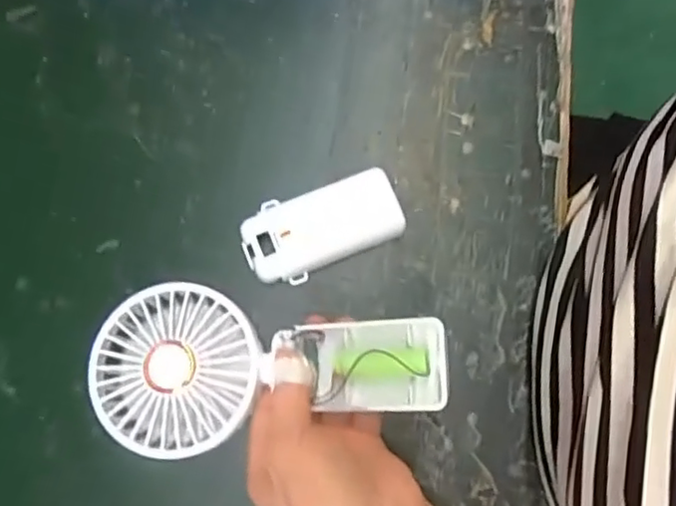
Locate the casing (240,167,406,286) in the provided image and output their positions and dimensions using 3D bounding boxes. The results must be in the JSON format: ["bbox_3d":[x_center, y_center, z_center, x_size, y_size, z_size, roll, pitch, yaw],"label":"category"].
[{"bbox_3d":[-0.009,-0.015,0.370,0.092,0.018,0.048,-19,77,-2],"label":"casing"}]

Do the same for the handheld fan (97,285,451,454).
[{"bbox_3d":[-0.036,0.059,0.325,0.176,0.028,0.080,0,79,3],"label":"handheld fan"}]

